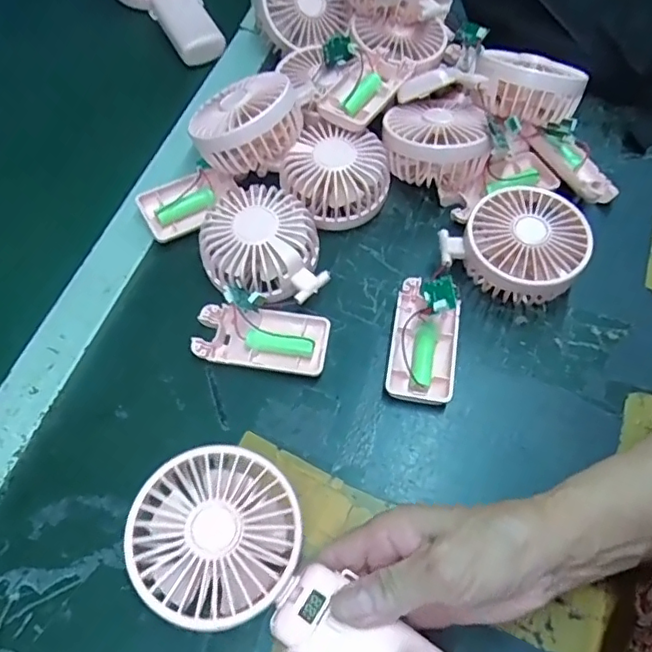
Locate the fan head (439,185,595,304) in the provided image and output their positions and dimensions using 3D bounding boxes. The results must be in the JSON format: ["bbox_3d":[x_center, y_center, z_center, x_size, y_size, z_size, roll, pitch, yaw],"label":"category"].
[{"bbox_3d":[0.143,-0.058,0.429,0.088,0.044,0.085,0,63,0],"label":"fan head"}]

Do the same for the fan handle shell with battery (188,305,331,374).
[{"bbox_3d":[-0.045,0.008,0.411,0.092,0.019,0.044,9,63,4],"label":"fan handle shell with battery"}]

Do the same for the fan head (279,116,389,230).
[{"bbox_3d":[0.009,-0.120,0.457,0.077,0.037,0.075,0,63,0],"label":"fan head"}]

